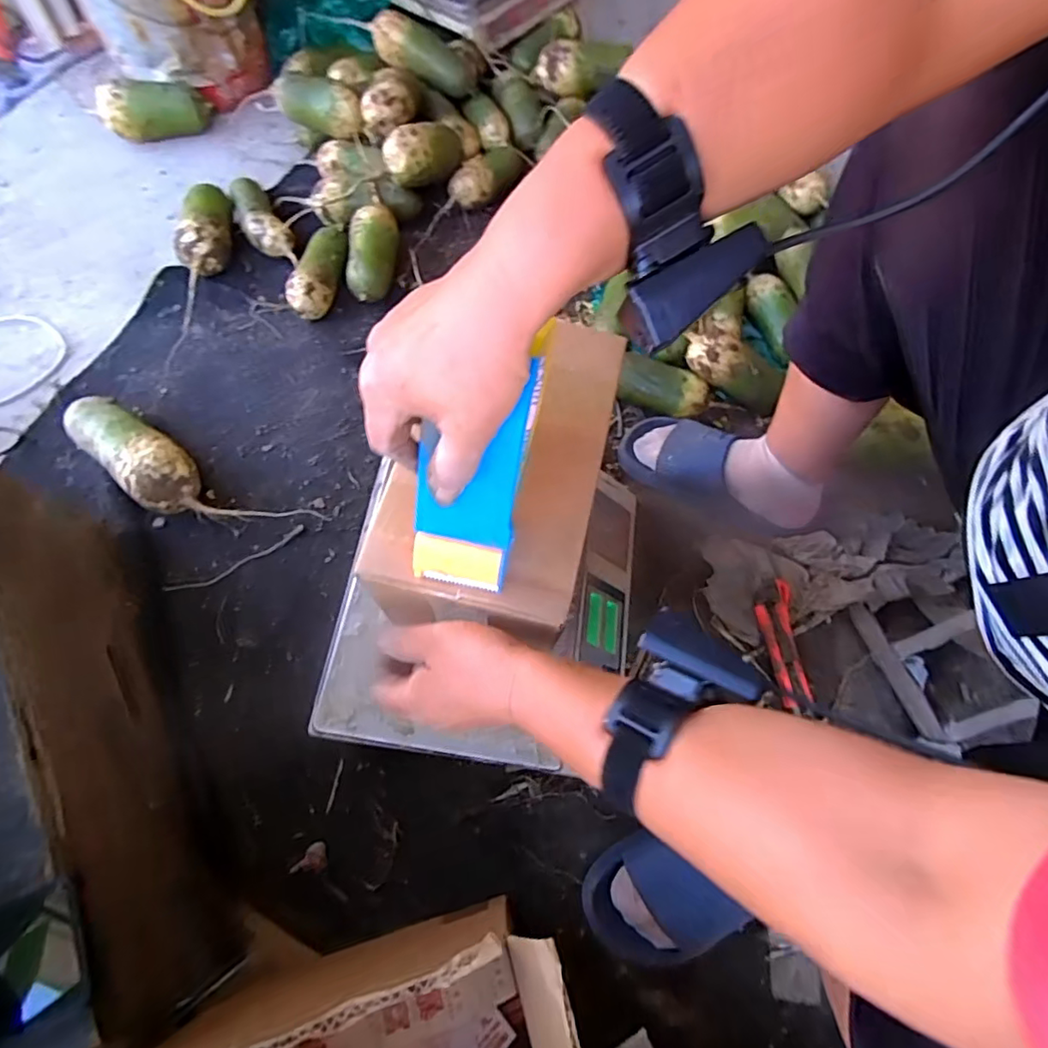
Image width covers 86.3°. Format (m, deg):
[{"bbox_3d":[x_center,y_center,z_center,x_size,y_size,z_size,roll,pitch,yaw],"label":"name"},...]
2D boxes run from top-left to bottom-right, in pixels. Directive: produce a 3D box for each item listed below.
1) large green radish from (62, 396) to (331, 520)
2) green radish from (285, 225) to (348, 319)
[{"bbox_3d":[-0.430,-0.058,0.694,0.325,0.078,0.100,26,68,9],"label":"large green radish"},{"bbox_3d":[-0.305,-0.380,0.843,0.060,0.053,0.161,17,67,6],"label":"green radish"}]

